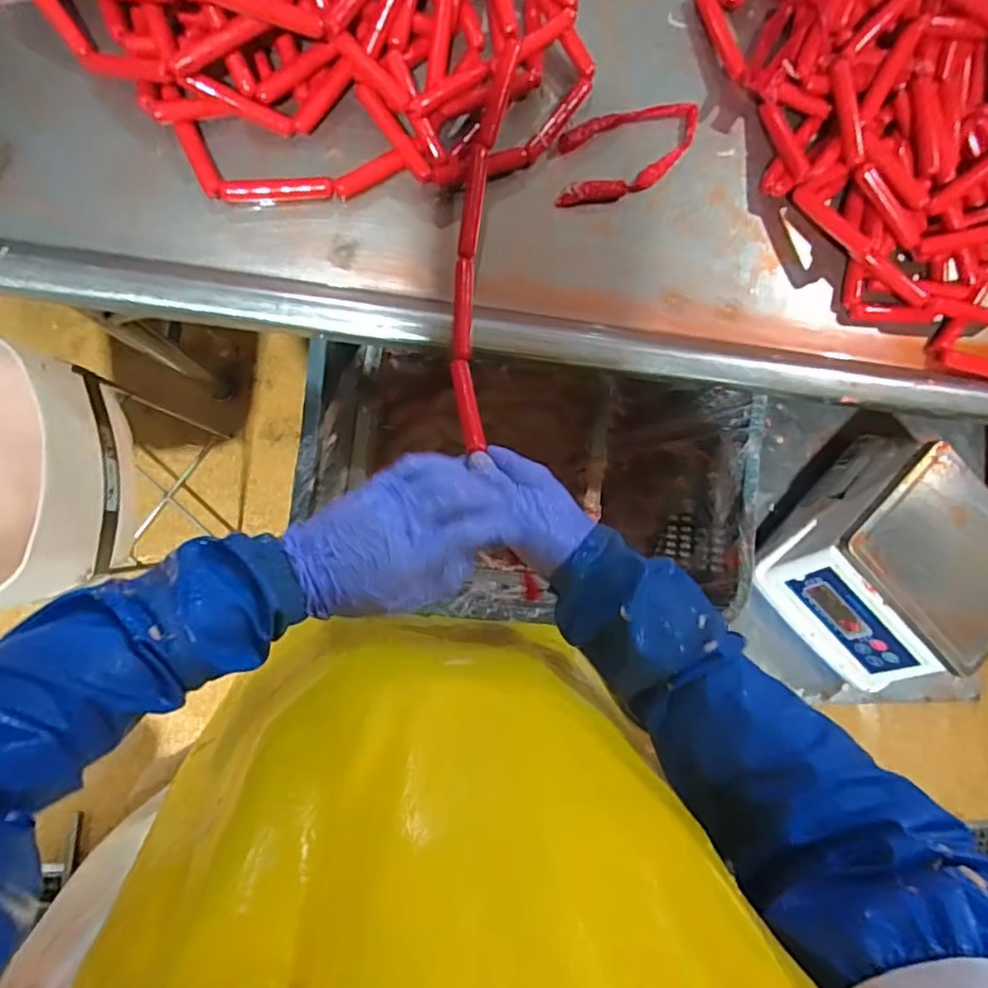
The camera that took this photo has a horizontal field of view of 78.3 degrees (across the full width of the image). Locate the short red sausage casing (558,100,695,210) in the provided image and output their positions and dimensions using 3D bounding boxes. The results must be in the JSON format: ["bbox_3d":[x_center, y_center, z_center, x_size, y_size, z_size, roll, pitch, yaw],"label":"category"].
[{"bbox_3d":[0.135,-0.345,0.608,0.170,0.011,0.079,-22,92,-8],"label":"short red sausage casing"}]

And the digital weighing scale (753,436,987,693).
[{"bbox_3d":[0.480,0.089,0.727,0.227,0.125,0.238,43,84,-5],"label":"digital weighing scale"}]

